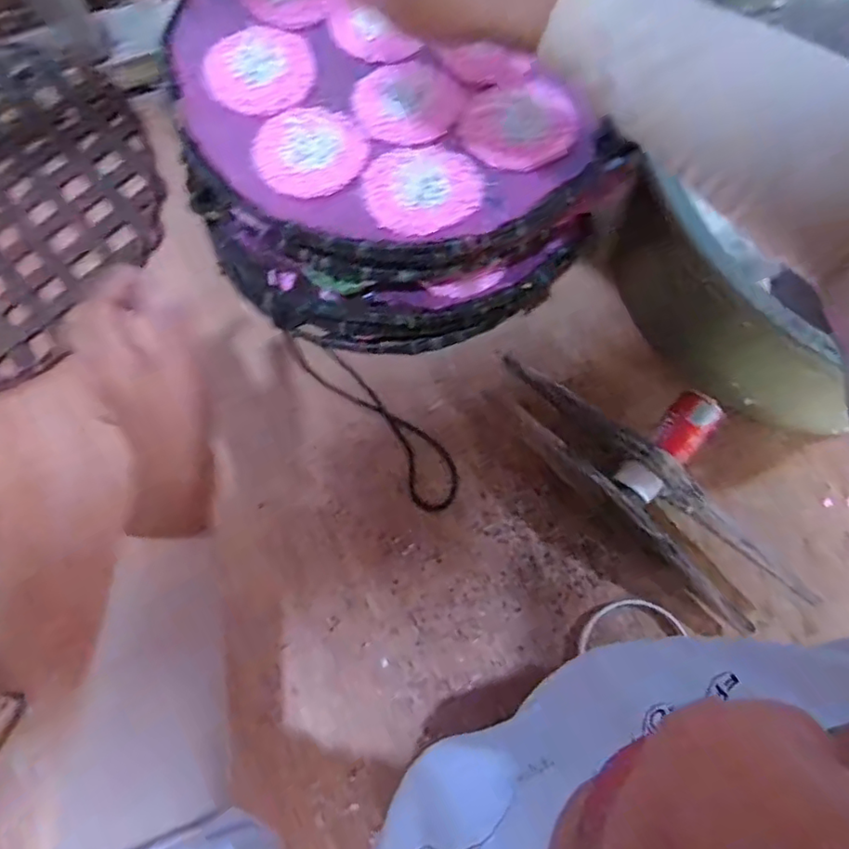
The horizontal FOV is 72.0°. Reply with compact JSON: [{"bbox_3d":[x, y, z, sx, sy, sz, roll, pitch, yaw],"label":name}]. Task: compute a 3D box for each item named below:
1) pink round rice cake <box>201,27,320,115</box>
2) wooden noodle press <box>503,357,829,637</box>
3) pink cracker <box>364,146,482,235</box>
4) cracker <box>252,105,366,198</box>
[{"bbox_3d":[-0.125,-0.271,0.447,0.081,0.006,0.079,0,73,-1],"label":"pink round rice cake"},{"bbox_3d":[0.197,0.051,0.456,0.123,0.066,0.241,-42,78,-12],"label":"wooden noodle press"},{"bbox_3d":[0.000,-0.165,0.408,0.082,0.007,0.074,-11,74,-4],"label":"pink cracker"},{"bbox_3d":[-0.082,-0.198,0.420,0.078,0.010,0.081,0,73,-1],"label":"cracker"}]

